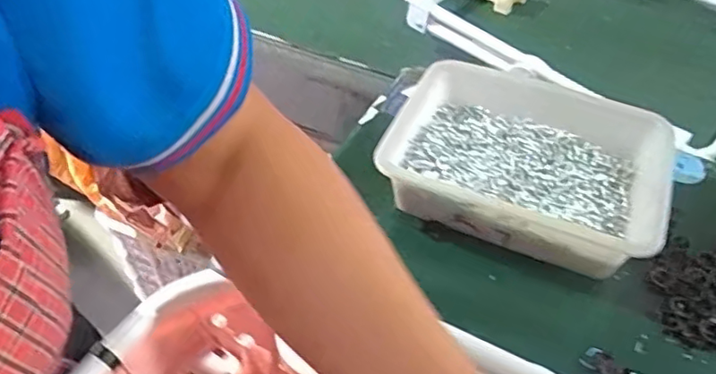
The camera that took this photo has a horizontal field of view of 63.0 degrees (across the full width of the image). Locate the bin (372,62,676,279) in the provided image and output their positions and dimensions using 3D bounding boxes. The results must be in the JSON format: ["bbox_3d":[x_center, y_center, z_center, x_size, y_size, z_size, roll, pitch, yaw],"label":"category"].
[{"bbox_3d":[0.152,-0.023,0.536,0.239,0.063,0.186,19,49,18],"label":"bin"}]

